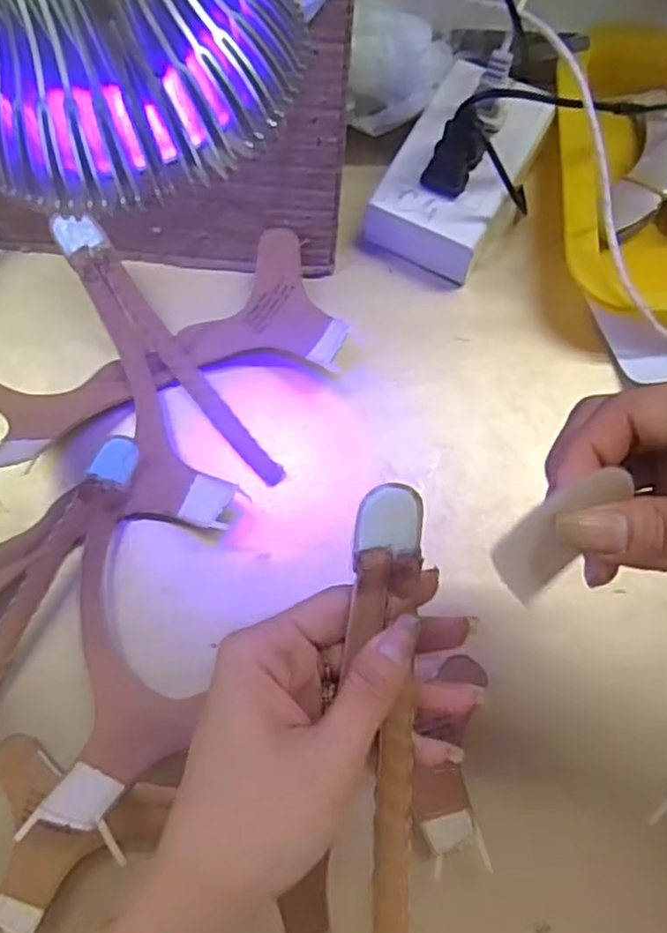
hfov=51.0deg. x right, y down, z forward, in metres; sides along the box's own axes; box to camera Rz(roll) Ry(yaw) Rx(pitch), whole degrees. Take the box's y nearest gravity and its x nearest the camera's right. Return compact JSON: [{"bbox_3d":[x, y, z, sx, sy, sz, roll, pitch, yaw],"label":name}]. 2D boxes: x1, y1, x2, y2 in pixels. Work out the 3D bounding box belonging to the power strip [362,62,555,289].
[{"bbox_3d":[0.078,-0.179,0.425,0.073,0.040,0.129,29,75,7],"label":"power strip"}]

